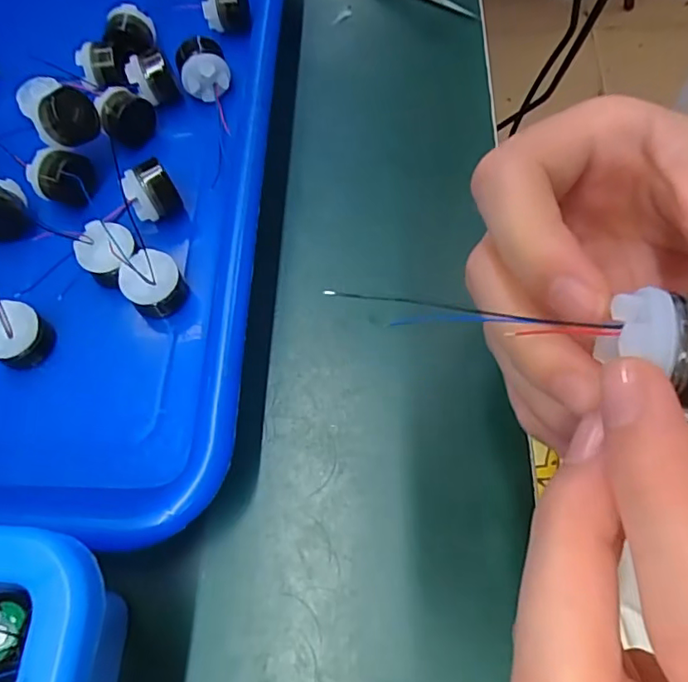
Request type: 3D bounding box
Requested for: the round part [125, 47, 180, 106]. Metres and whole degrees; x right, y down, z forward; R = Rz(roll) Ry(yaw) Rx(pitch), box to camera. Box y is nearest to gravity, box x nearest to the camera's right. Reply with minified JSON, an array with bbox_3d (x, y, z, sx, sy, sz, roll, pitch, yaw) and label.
[{"bbox_3d":[-0.084,-0.115,0.247,0.017,0.017,0.021,-27,67,-8],"label":"round part"}]

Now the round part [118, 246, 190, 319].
[{"bbox_3d":[-0.071,-0.021,0.210,0.020,0.019,0.020,-2,66,4],"label":"round part"}]

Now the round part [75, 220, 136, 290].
[{"bbox_3d":[-0.089,-0.033,0.216,0.021,0.020,0.024,-37,68,-12],"label":"round part"}]

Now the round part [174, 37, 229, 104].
[{"bbox_3d":[-0.063,-0.121,0.250,0.021,0.020,0.017,-19,66,-4],"label":"round part"}]

